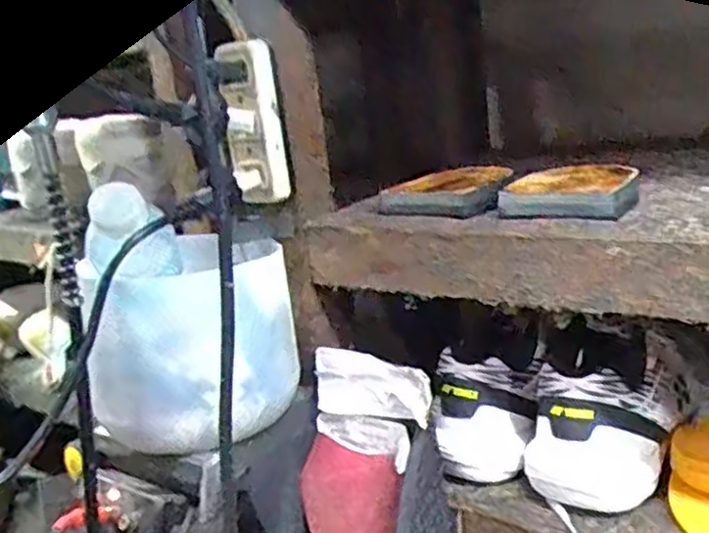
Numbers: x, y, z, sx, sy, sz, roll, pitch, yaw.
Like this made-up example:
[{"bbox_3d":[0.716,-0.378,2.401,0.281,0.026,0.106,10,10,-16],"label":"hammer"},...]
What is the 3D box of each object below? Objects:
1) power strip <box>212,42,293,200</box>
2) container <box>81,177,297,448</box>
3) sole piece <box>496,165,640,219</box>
[{"bbox_3d":[-0.067,-0.095,0.486,0.039,0.101,0.031,-9,18,-7],"label":"power strip"},{"bbox_3d":[-0.105,0.029,0.482,0.135,0.177,0.082,-18,20,-30],"label":"container"},{"bbox_3d":[0.140,-0.049,0.470,0.076,0.017,0.089,2,20,26],"label":"sole piece"}]

